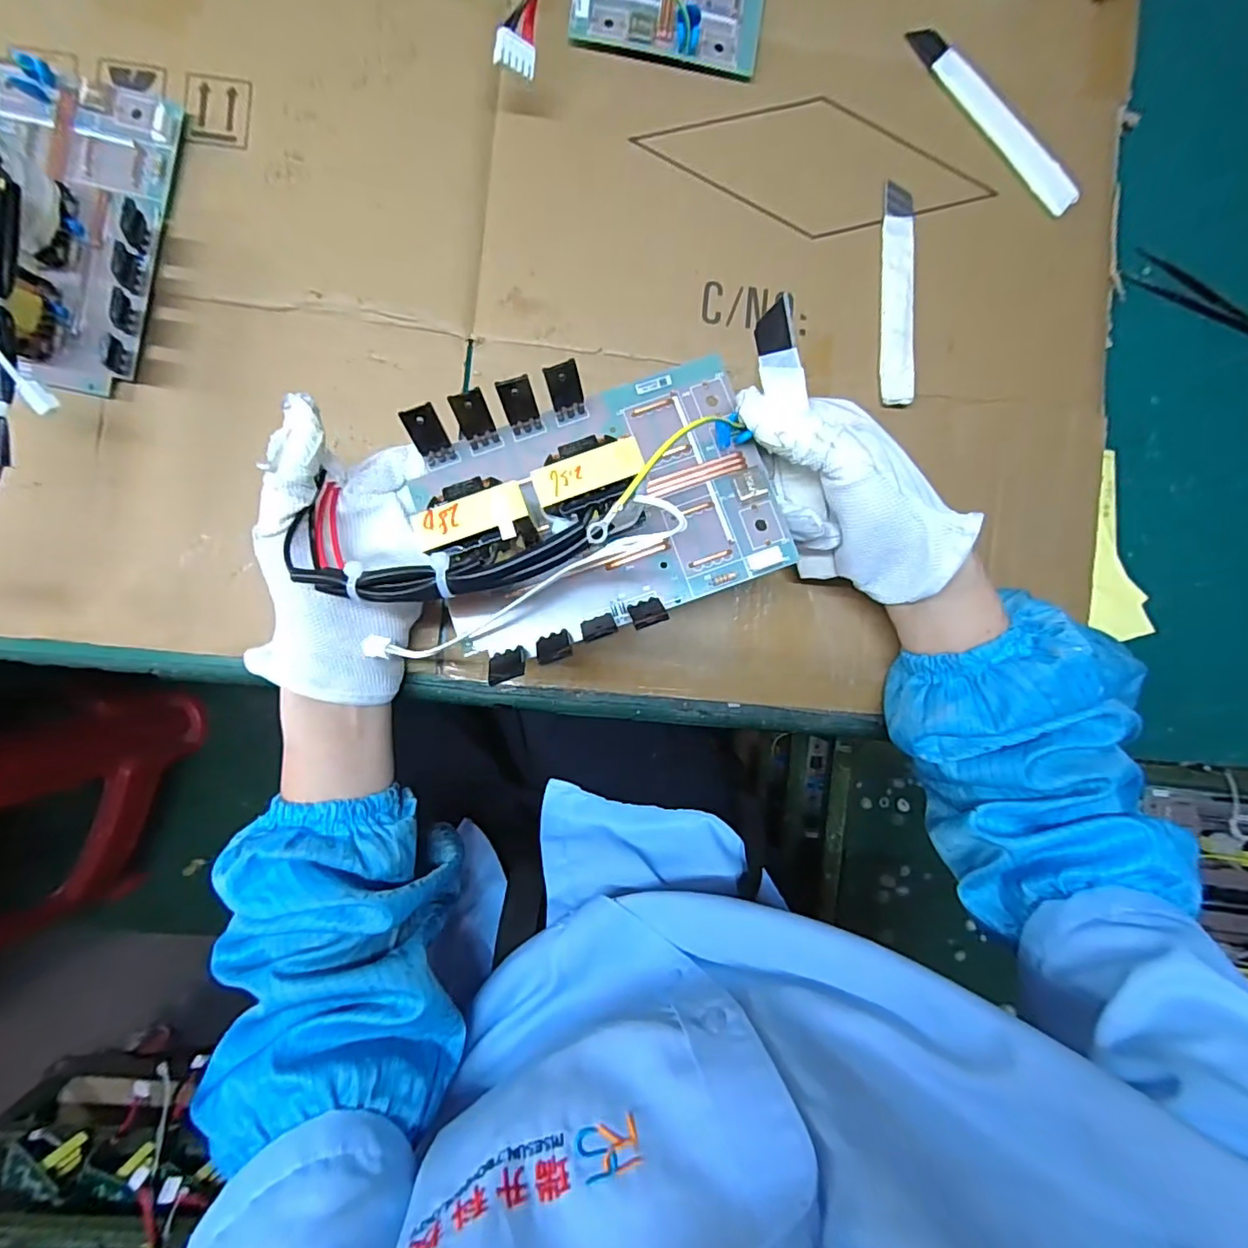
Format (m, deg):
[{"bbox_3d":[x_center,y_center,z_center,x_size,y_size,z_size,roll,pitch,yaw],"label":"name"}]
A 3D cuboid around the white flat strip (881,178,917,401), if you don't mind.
[{"bbox_3d":[0.168,-0.202,0.344,0.022,0.008,0.137,1,90,-5],"label":"white flat strip"}]

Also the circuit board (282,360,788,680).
[{"bbox_3d":[-0.015,-0.059,0.250,0.169,0.062,0.114,-16,91,-4],"label":"circuit board"}]

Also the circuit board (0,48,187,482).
[{"bbox_3d":[-0.315,-0.160,0.282,0.110,0.064,0.289,8,89,-5],"label":"circuit board"}]

